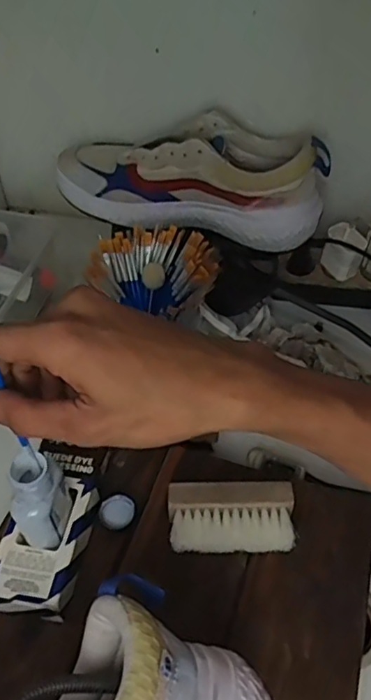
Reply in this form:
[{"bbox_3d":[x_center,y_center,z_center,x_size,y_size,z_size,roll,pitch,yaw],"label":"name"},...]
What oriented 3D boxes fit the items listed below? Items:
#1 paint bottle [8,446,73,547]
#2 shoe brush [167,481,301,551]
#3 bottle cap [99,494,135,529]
[{"bbox_3d":[-0.099,0.110,0.394,0.036,0.091,0.042,-15,50,-12],"label":"paint bottle"},{"bbox_3d":[0.035,0.129,0.427,0.092,0.032,0.048,1,49,1],"label":"shoe brush"},{"bbox_3d":[-0.054,0.127,0.440,0.027,0.011,0.023,-2,49,-2],"label":"bottle cap"}]

